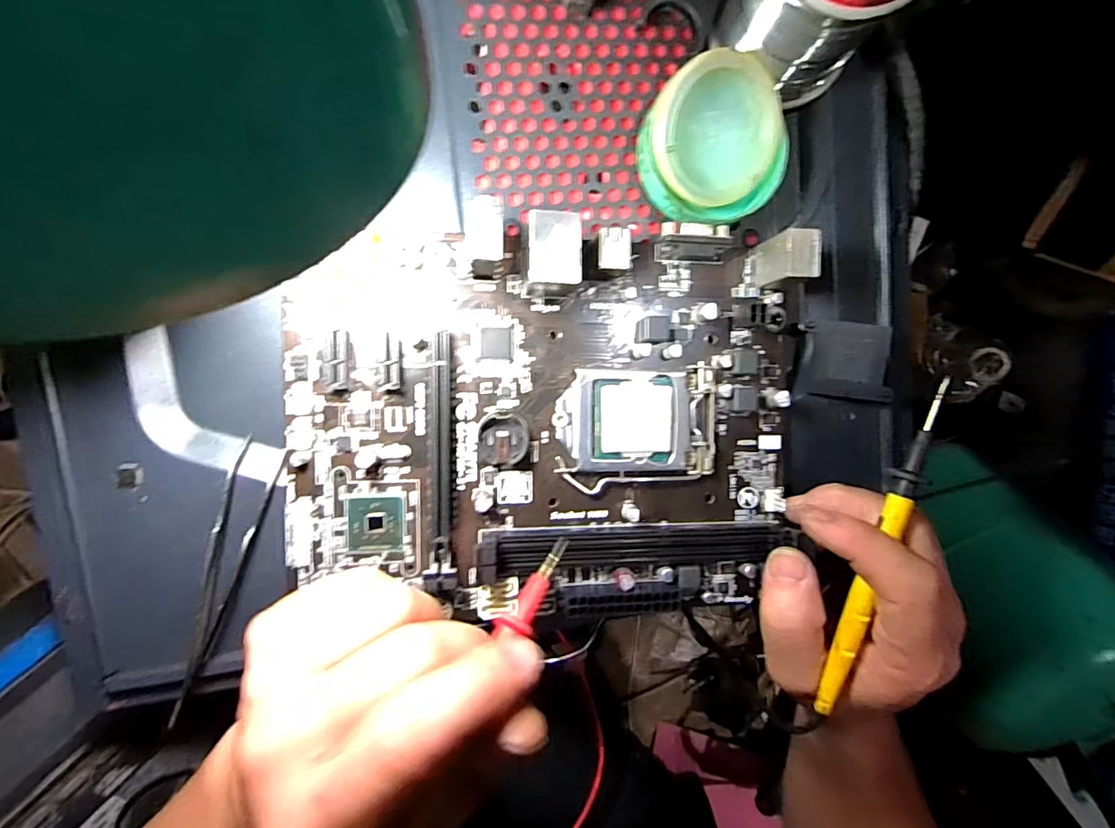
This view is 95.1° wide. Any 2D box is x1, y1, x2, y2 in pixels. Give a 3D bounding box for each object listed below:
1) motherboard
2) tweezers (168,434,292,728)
[{"bbox_3d":[0.001,0.003,0.216,0.217,0.031,0.165,0,92,-9],"label":"motherboard"},{"bbox_3d":[-0.130,0.066,0.202,0.020,0.012,0.107,13,93,-10],"label":"tweezers"}]

